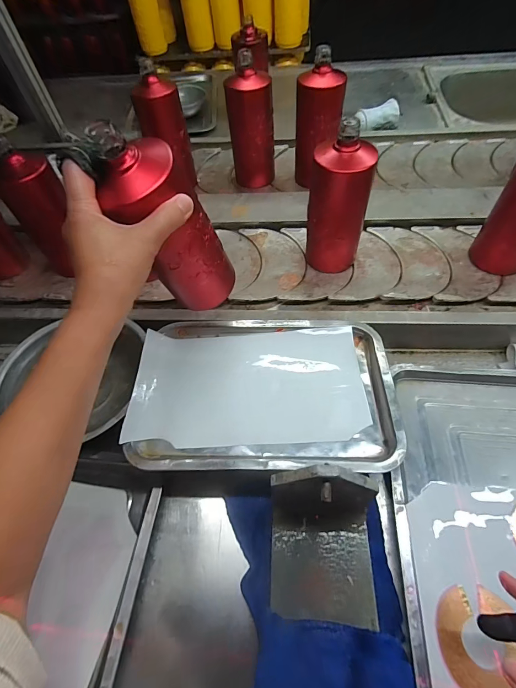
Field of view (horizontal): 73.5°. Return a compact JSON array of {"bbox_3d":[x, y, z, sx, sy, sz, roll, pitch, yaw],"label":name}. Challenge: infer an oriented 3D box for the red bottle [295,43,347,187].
[{"bbox_3d":[0.104,-0.391,0.632,0.082,0.205,0.064,20,59,18],"label":"red bottle"}]

